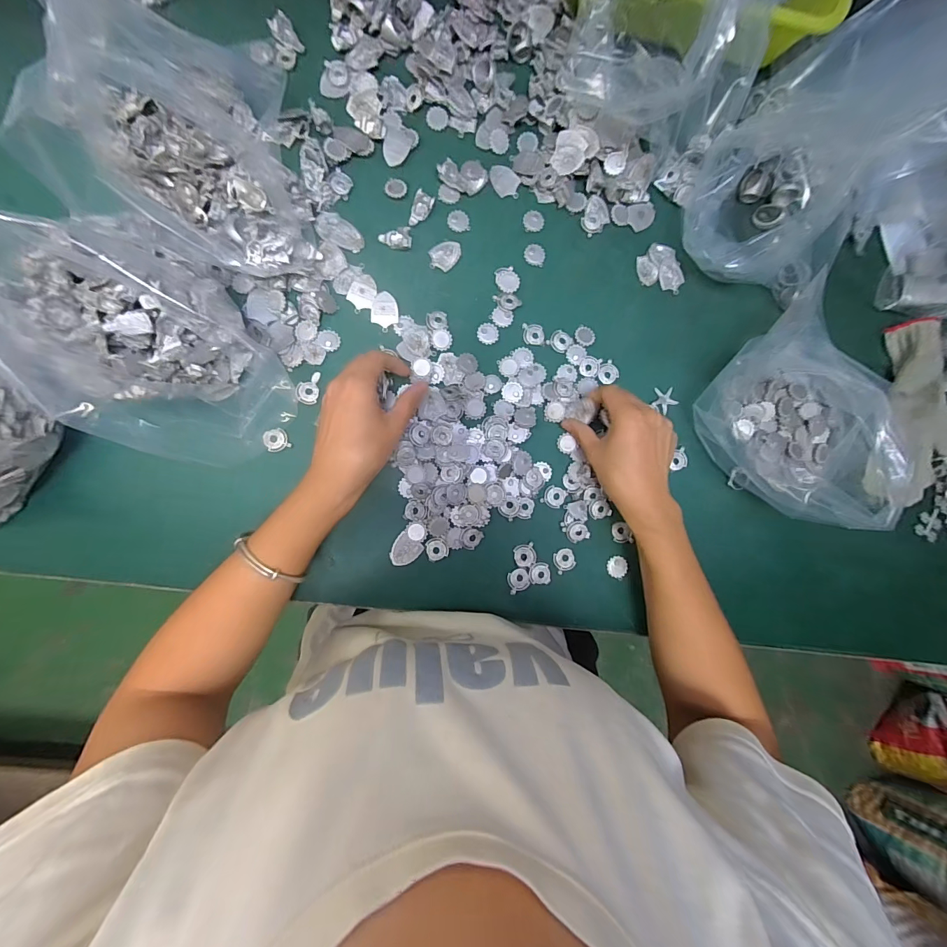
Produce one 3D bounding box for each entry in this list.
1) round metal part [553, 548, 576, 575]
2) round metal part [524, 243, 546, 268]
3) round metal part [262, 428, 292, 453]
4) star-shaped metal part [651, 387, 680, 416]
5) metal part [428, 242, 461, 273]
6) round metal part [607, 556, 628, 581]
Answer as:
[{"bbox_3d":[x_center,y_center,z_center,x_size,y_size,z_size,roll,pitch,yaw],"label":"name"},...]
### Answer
[{"bbox_3d":[0.090,0.086,0.403,0.021,0.004,0.022,0,90,-7],"label":"round metal part"},{"bbox_3d":[0.062,-0.222,0.412,0.022,0.004,0.022,0,90,-7],"label":"round metal part"},{"bbox_3d":[-0.183,-0.031,0.379,0.020,0.006,0.020,0,90,-7],"label":"round metal part"},{"bbox_3d":[0.199,-0.078,0.423,0.025,0.004,0.027,-37,92,-5],"label":"star-shaped metal part"},{"bbox_3d":[-0.028,-0.215,0.402,0.035,0.004,0.025,-38,94,-6],"label":"metal part"},{"bbox_3d":[0.145,0.094,0.408,0.021,0.004,0.021,0,90,-7],"label":"round metal part"}]

